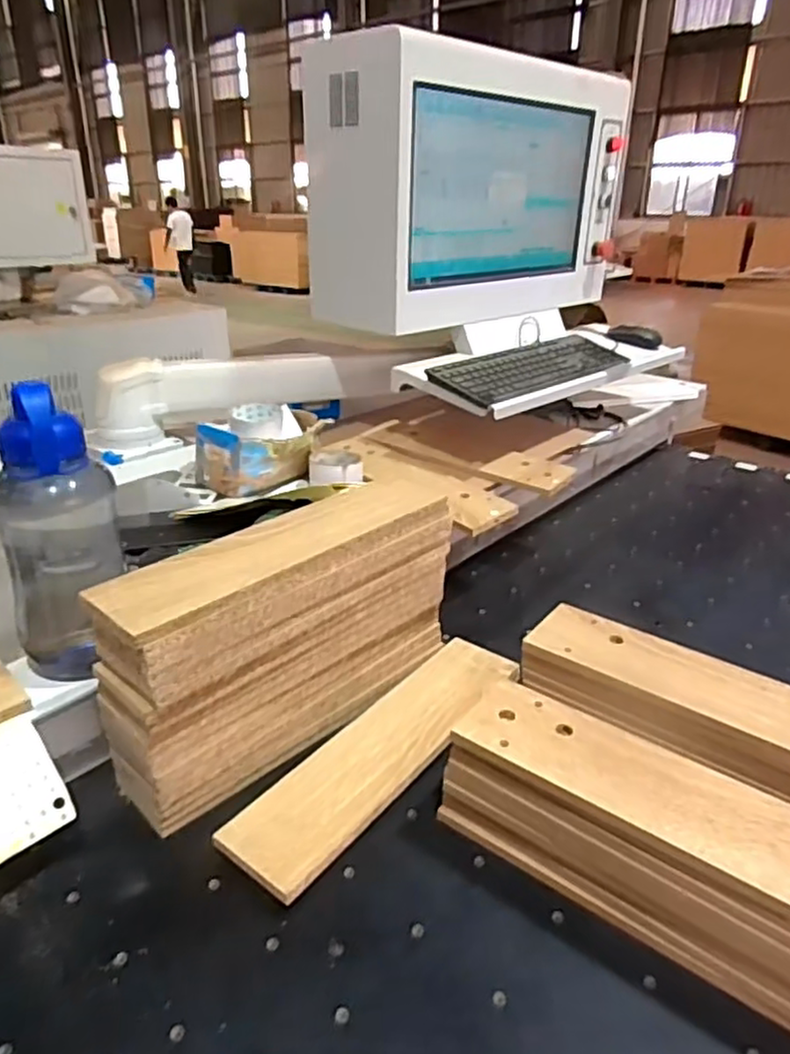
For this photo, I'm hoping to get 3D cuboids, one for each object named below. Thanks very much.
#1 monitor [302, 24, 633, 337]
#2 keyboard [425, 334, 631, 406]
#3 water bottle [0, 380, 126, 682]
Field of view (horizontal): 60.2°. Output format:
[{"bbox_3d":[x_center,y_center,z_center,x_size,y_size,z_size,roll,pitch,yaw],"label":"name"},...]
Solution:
[{"bbox_3d":[0.149,-0.563,1.174,0.627,0.369,0.211,-21,32,-37],"label":"monitor"},{"bbox_3d":[0.246,-0.275,1.172,0.153,0.042,0.437,24,34,39],"label":"keyboard"},{"bbox_3d":[-0.290,0.012,0.590,0.097,0.262,0.104,-11,28,-22],"label":"water bottle"}]

